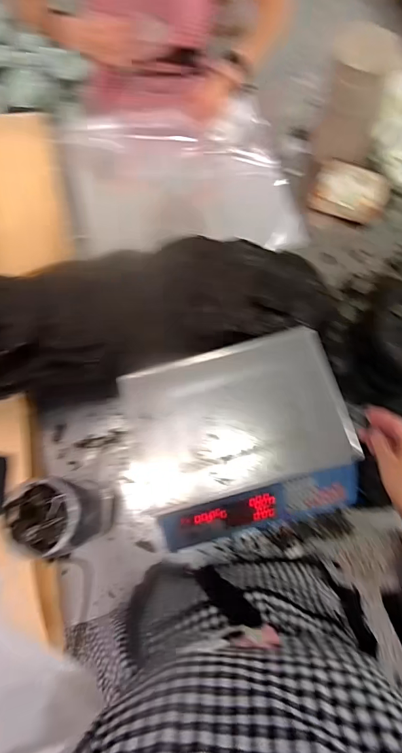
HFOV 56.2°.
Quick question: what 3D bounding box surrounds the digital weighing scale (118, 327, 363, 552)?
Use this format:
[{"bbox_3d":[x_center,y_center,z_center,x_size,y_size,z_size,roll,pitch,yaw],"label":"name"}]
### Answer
[{"bbox_3d":[0.065,0.112,0.662,0.365,0.135,0.299,-14,75,-5],"label":"digital weighing scale"}]

